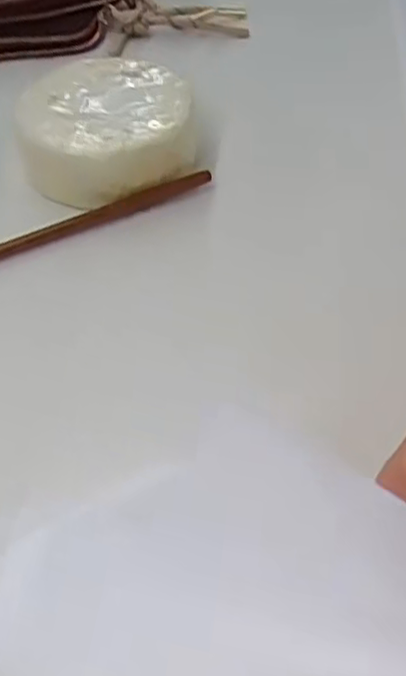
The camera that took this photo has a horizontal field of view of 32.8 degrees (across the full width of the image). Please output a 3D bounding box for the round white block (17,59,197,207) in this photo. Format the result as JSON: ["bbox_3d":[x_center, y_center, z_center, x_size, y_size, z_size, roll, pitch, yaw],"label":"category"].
[{"bbox_3d":[-0.051,-0.115,0.377,0.094,0.038,0.089,4,49,5],"label":"round white block"}]

